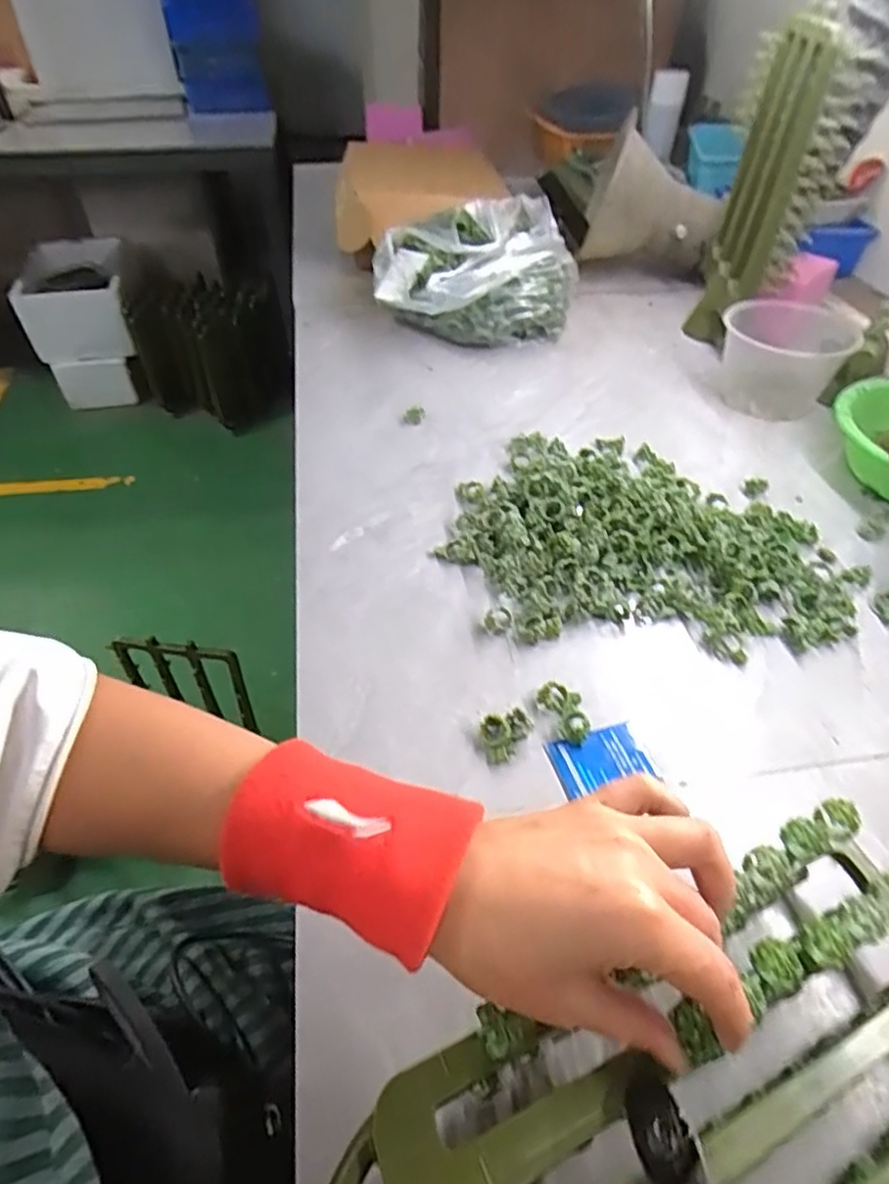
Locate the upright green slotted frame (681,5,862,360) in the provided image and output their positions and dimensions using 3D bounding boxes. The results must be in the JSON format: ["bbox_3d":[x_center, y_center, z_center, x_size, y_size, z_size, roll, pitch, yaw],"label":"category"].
[{"bbox_3d":[0.381,-0.480,0.779,0.047,0.343,0.226,-2,41,-7],"label":"upright green slotted frame"}]

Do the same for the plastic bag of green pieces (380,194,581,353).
[{"bbox_3d":[0.047,-0.421,0.856,0.247,0.131,0.189,-20,50,-20],"label":"plastic bag of green pieces"}]

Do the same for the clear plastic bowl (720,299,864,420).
[{"bbox_3d":[0.385,-0.268,0.735,0.130,0.091,0.103,25,50,21],"label":"clear plastic bowl"}]

